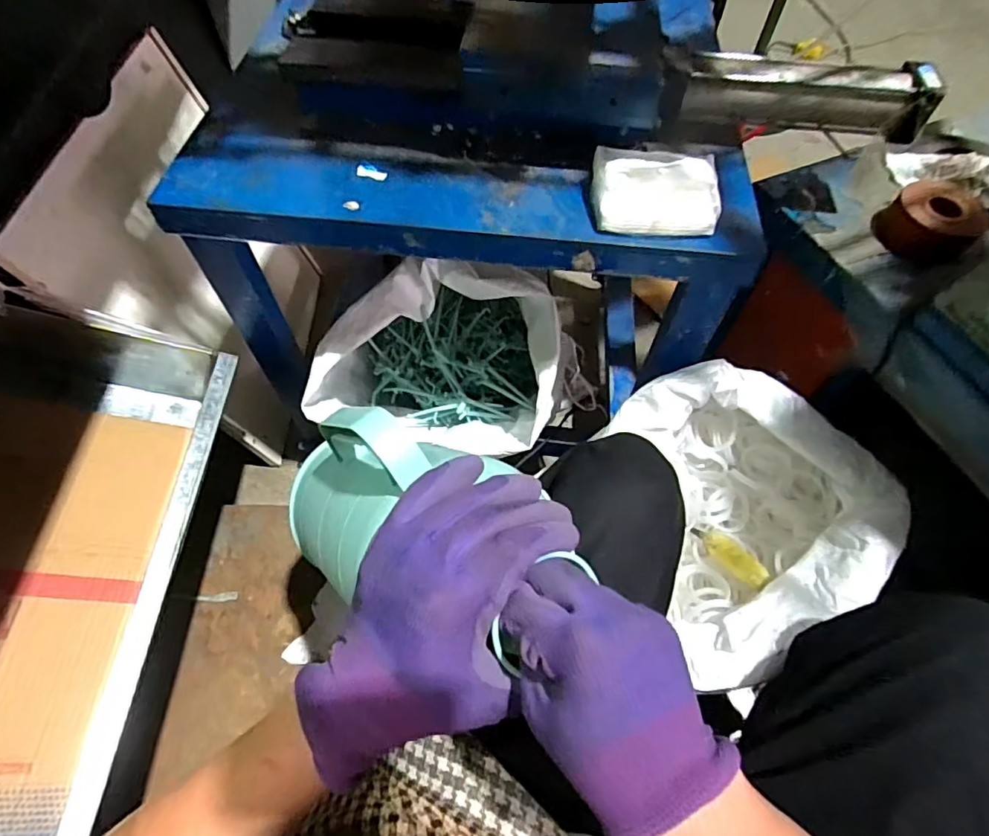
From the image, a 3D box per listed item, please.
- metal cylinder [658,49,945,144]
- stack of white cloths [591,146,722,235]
[{"bbox_3d":[0.325,-0.351,0.597,0.287,0.073,0.067,7,60,3],"label":"metal cylinder"},{"bbox_3d":[0.165,-0.235,0.547,0.125,0.051,0.078,2,60,0],"label":"stack of white cloths"}]

